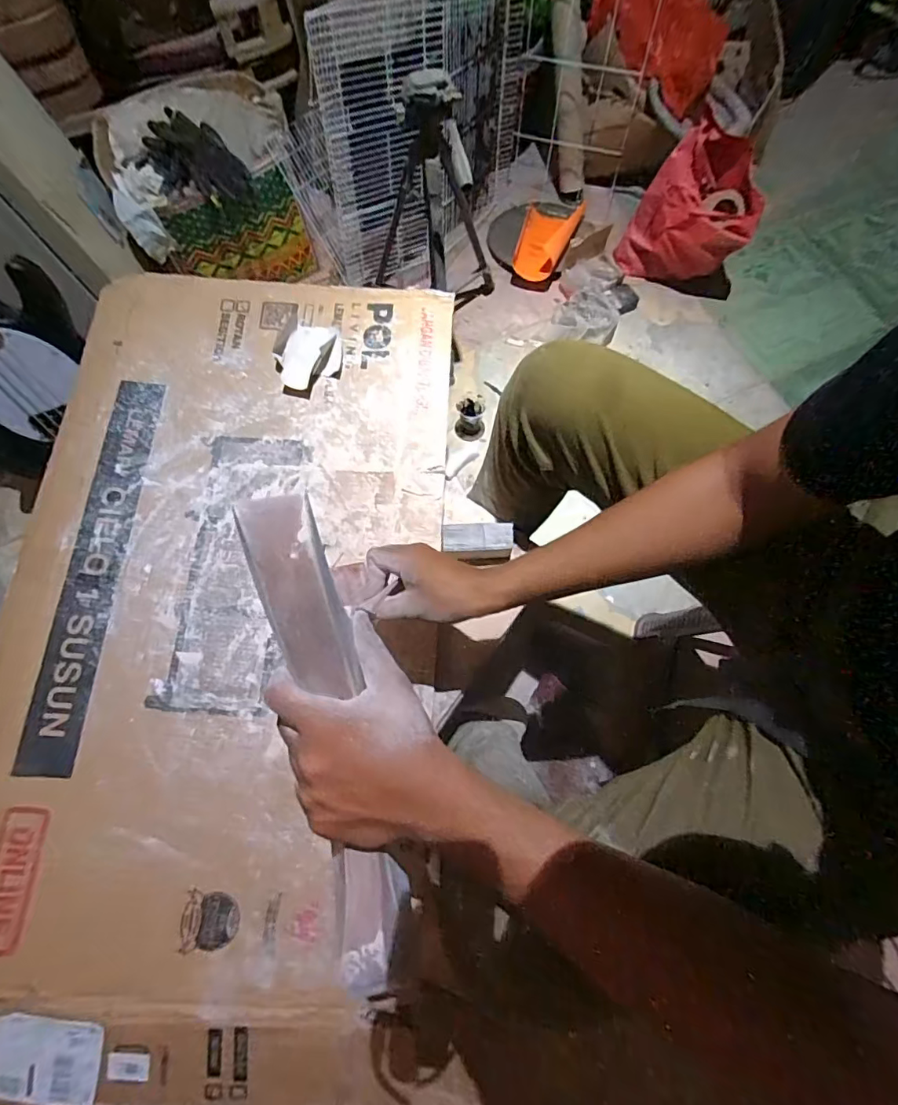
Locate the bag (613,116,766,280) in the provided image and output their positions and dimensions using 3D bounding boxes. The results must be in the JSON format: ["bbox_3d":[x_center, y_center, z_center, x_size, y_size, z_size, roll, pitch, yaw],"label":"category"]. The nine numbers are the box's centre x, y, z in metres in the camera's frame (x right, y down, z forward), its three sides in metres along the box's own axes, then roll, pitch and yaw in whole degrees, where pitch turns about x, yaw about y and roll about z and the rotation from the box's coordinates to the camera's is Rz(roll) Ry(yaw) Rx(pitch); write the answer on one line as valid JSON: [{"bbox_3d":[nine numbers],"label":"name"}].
[{"bbox_3d":[0.604,-0.838,1.240,0.281,0.279,0.185,23,72,7],"label":"bag"}]

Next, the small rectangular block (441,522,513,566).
[{"bbox_3d":[0.036,-0.011,0.651,0.089,0.042,0.043,0,71,0],"label":"small rectangular block"}]

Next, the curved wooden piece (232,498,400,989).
[{"bbox_3d":[-0.072,0.123,0.311,0.041,0.044,0.318,-8,103,-3],"label":"curved wooden piece"}]

